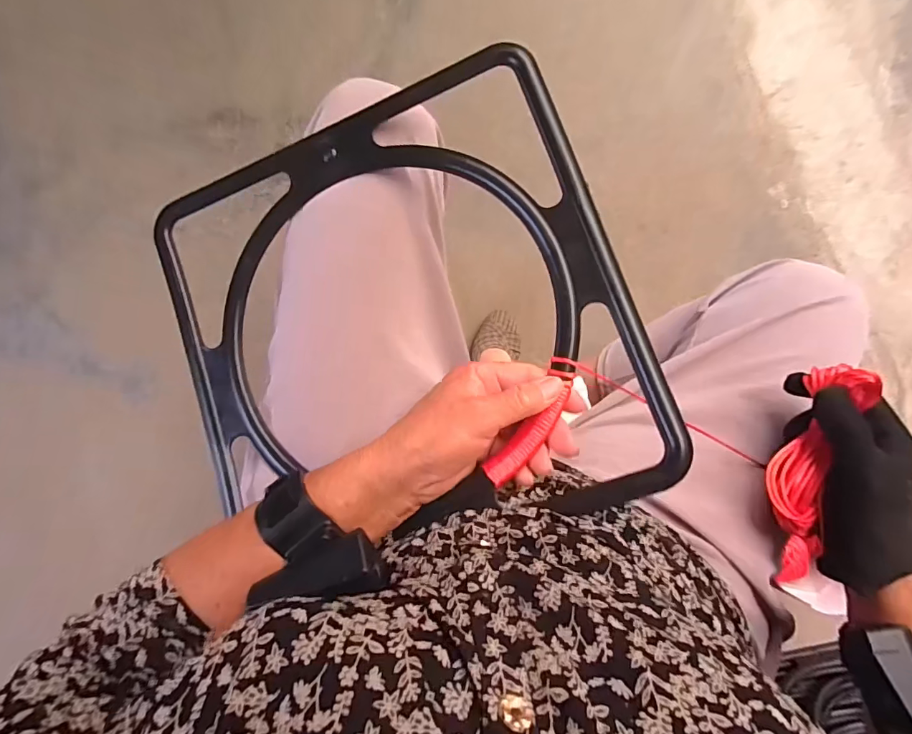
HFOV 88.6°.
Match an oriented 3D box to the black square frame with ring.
[{"bbox_3d":[-0.052,-0.029,0.338,0.326,0.024,0.326,-21,81,9],"label":"black square frame with ring"}]

